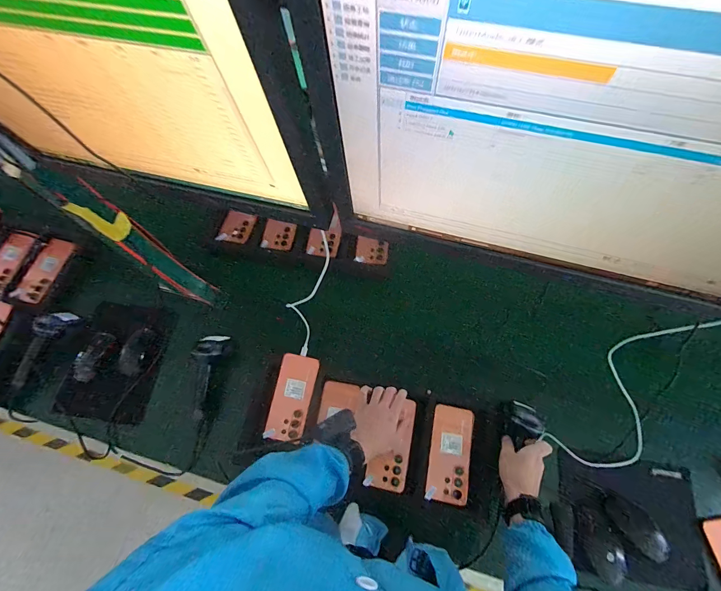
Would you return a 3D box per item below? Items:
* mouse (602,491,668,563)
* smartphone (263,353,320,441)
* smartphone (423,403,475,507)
[{"bbox_3d":[0.484,0.401,0.594,0.057,0.038,0.120,-37,72,-13],"label":"mouse"},{"bbox_3d":[-0.138,0.207,0.685,0.076,0.007,0.167,13,80,2],"label":"smartphone"},{"bbox_3d":[0.174,0.303,0.650,0.079,0.011,0.170,12,69,5],"label":"smartphone"}]

